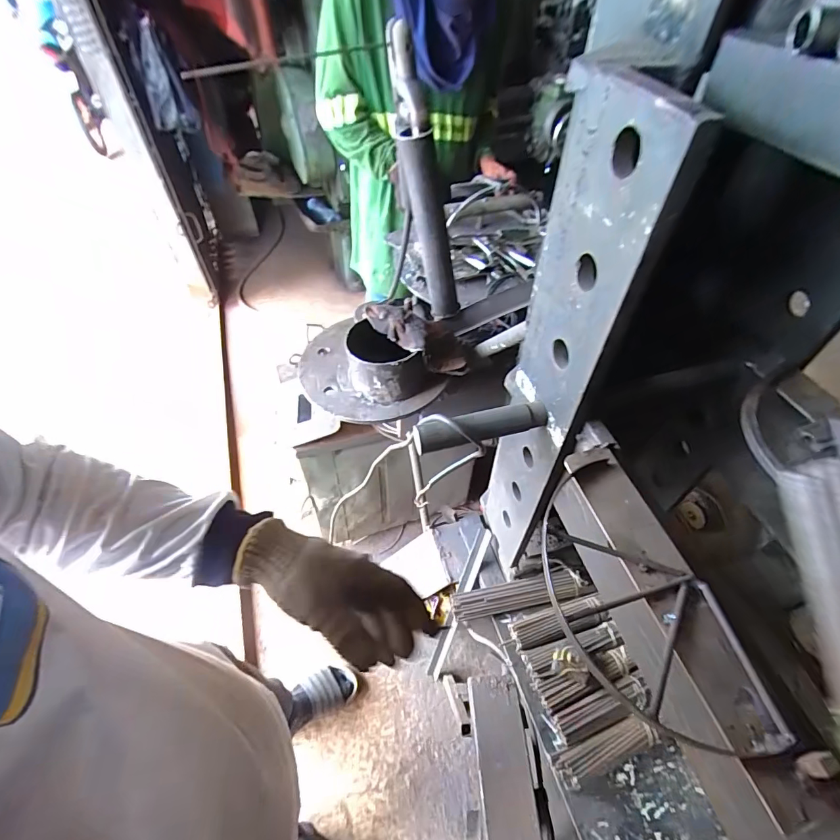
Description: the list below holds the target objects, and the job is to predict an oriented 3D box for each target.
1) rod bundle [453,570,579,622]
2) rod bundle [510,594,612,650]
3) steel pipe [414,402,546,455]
[{"bbox_3d":[0.195,0.354,0.867,0.258,0.033,0.056,-9,50,-8],"label":"rod bundle"},{"bbox_3d":[0.271,0.391,0.827,0.199,0.032,0.059,-14,51,-12],"label":"rod bundle"},{"bbox_3d":[0.072,0.008,0.503,0.155,0.029,0.032,-11,50,-9],"label":"steel pipe"}]

